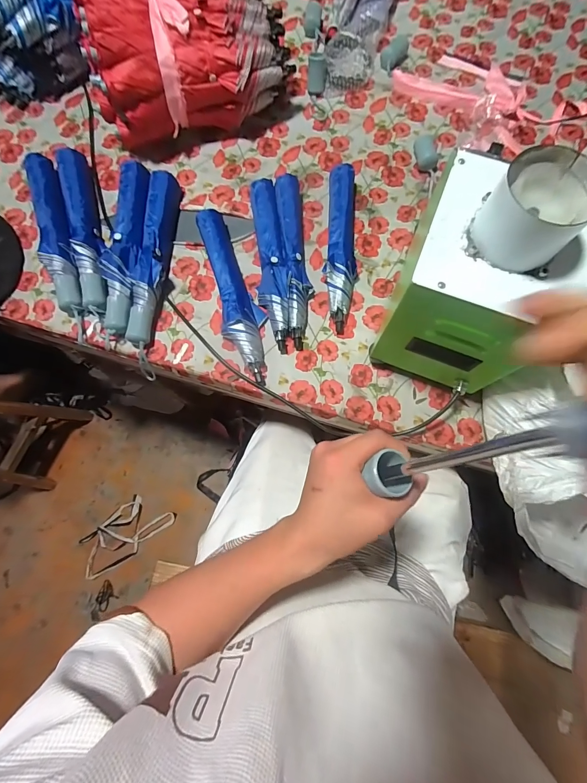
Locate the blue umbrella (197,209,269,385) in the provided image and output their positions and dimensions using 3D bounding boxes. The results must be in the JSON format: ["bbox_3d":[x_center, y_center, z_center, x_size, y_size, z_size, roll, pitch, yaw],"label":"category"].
[{"bbox_3d":[-0.104,-0.173,0.589,0.075,0.046,0.336,-19,77,-4],"label":"blue umbrella"}]

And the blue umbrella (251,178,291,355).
[{"bbox_3d":[-0.041,-0.233,0.604,0.065,0.047,0.331,-4,76,0],"label":"blue umbrella"}]

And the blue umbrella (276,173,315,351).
[{"bbox_3d":[0.004,-0.240,0.608,0.050,0.039,0.332,-5,76,0],"label":"blue umbrella"}]

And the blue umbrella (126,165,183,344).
[{"bbox_3d":[-0.251,-0.246,0.610,0.050,0.046,0.341,2,76,1],"label":"blue umbrella"}]

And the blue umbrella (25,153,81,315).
[{"bbox_3d":[-0.442,-0.296,0.627,0.053,0.040,0.344,-19,77,-4],"label":"blue umbrella"}]

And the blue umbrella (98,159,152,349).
[{"bbox_3d":[-0.300,-0.261,0.613,0.065,0.046,0.357,2,76,1],"label":"blue umbrella"}]

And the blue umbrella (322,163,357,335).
[{"bbox_3d":[0.088,-0.266,0.616,0.057,0.038,0.324,5,76,2],"label":"blue umbrella"}]

